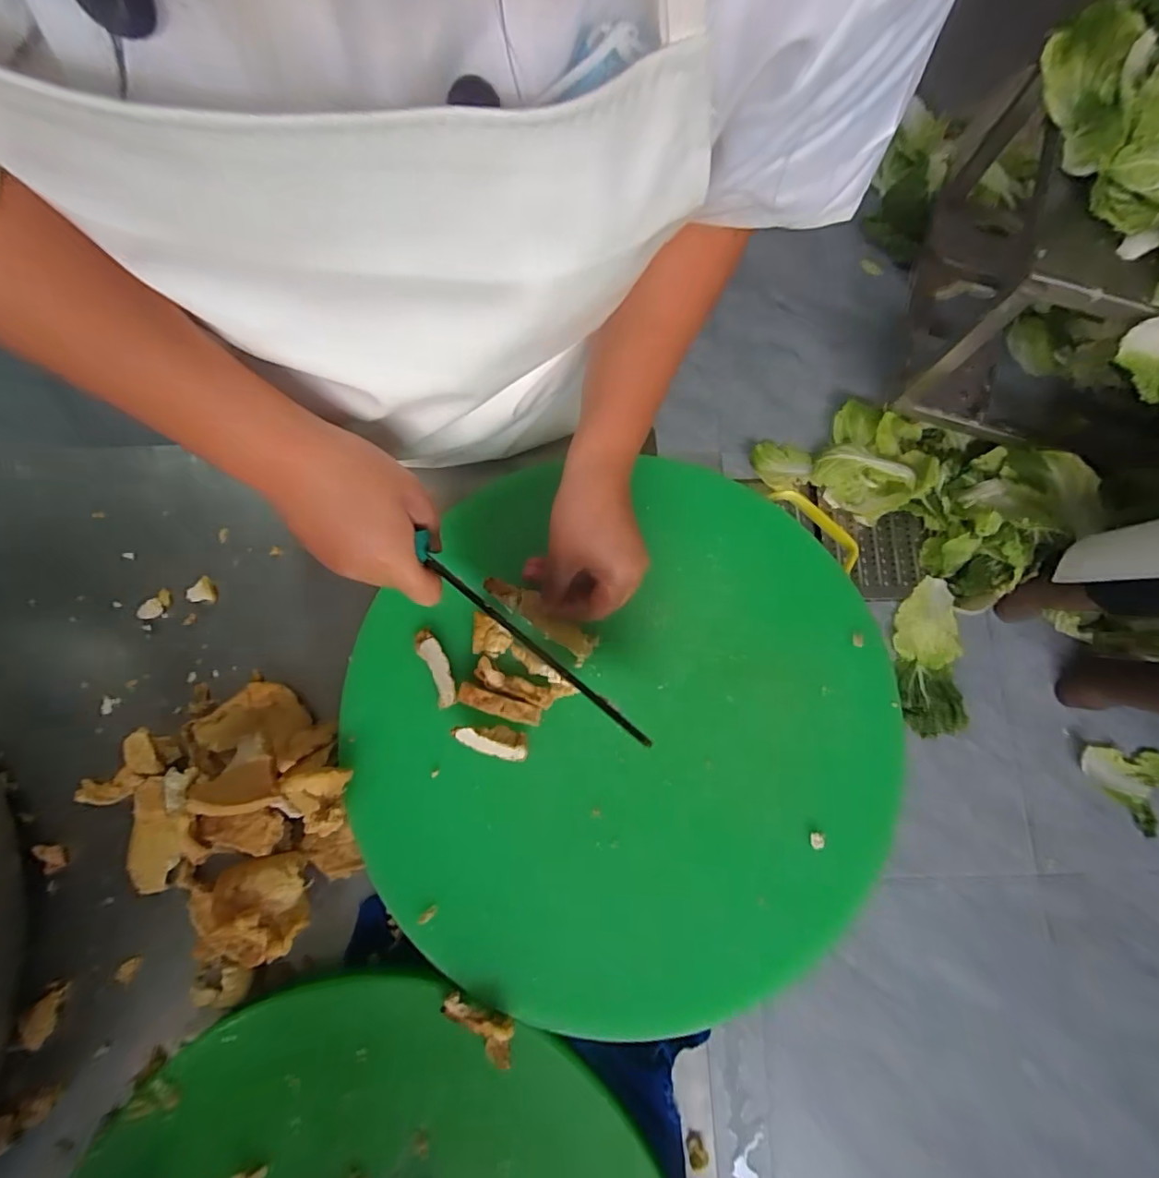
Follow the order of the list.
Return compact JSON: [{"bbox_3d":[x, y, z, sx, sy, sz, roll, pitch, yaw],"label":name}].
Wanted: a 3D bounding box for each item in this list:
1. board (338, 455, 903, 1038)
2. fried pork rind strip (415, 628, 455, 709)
[{"bbox_3d":[0.030,0.091,0.387,0.386,0.025,0.373,0,77,0],"label":"board"},{"bbox_3d":[-0.104,0.056,0.387,0.019,0.007,0.059,-26,75,-6],"label":"fried pork rind strip"}]

